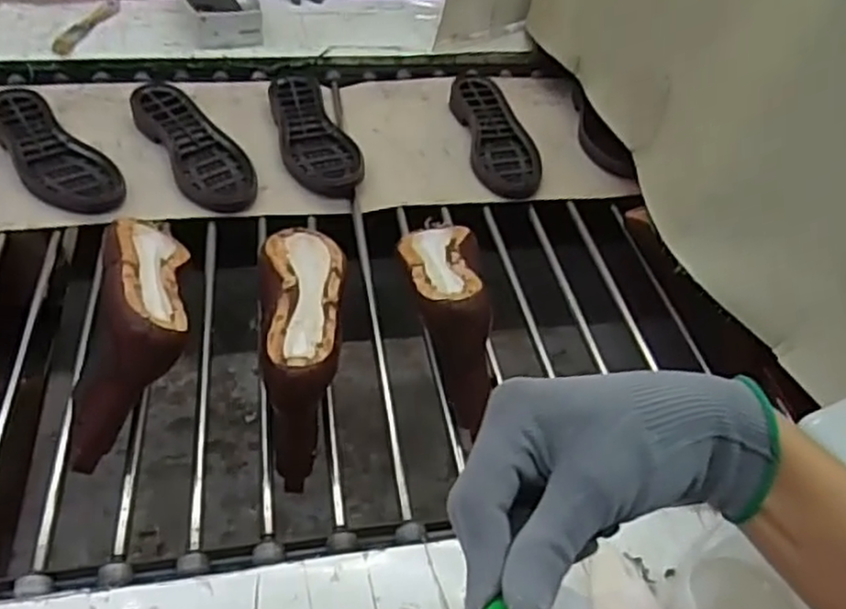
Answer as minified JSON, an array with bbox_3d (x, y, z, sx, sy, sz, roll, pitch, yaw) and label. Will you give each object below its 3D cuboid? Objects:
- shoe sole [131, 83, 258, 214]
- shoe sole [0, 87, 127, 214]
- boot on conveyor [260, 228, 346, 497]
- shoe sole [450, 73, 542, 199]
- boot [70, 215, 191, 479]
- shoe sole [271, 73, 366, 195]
[{"bbox_3d":[-0.305,-0.215,0.961,0.090,0.028,0.274,-24,53,-26],"label":"shoe sole"},{"bbox_3d":[-0.480,-0.198,0.920,0.269,0.027,0.089,38,54,26],"label":"shoe sole"},{"bbox_3d":[-0.118,0.023,0.733,0.080,0.135,0.280,-2,47,-9],"label":"boot on conveyor"},{"bbox_3d":[0.106,-0.256,1.059,0.098,0.021,0.288,-3,47,-10],"label":"shoe sole"},{"bbox_3d":[-0.275,0.013,0.683,0.107,0.123,0.255,-8,48,-13],"label":"boot"},{"bbox_3d":[-0.155,-0.241,1.004,0.092,0.023,0.254,-12,49,-17],"label":"shoe sole"}]

